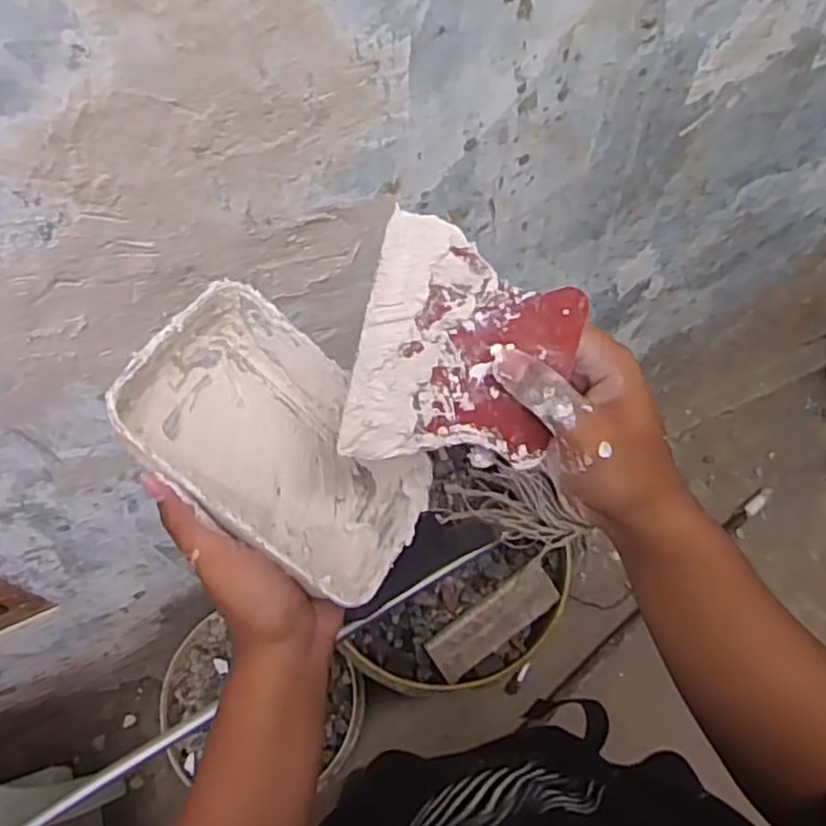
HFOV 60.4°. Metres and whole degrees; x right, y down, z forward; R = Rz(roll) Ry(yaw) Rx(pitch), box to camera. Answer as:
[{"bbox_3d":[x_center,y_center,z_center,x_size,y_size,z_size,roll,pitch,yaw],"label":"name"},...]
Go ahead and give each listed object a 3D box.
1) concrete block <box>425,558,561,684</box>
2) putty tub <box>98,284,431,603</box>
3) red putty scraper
[{"bbox_3d":[0.095,0.239,0.816,0.166,0.037,0.050,-33,66,-14],"label":"concrete block"},{"bbox_3d":[-0.074,0.022,0.392,0.168,0.039,0.116,42,50,-15],"label":"putty tub"},{"bbox_3d":[0.026,-0.028,0.356,0.103,0.004,0.118,13,102,-5],"label":"red putty scraper"}]

